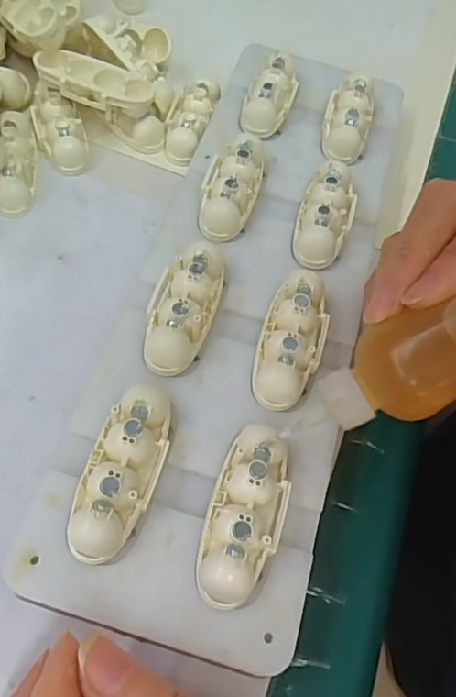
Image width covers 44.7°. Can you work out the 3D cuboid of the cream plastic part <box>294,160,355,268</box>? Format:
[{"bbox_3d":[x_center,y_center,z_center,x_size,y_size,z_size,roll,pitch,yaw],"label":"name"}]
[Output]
[{"bbox_3d":[0.047,-0.064,0.264,0.024,0.017,0.059,18,60,2],"label":"cream plastic part"}]

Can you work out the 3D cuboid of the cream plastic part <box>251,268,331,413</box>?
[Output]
[{"bbox_3d":[0.027,-0.004,0.228,0.025,0.015,0.059,17,60,1],"label":"cream plastic part"}]

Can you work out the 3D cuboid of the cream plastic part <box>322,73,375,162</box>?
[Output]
[{"bbox_3d":[0.065,-0.125,0.300,0.024,0.016,0.055,15,60,0],"label":"cream plastic part"}]

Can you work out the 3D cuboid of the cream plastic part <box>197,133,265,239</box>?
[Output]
[{"bbox_3d":[0.002,-0.077,0.267,0.025,0.018,0.058,18,60,2],"label":"cream plastic part"}]

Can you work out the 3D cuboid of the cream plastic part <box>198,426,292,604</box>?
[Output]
[{"bbox_3d":[0.007,0.057,0.192,0.024,0.015,0.059,16,60,1],"label":"cream plastic part"}]

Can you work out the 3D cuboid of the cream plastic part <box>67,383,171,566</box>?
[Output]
[{"bbox_3d":[-0.037,0.043,0.194,0.025,0.016,0.060,15,60,1],"label":"cream plastic part"}]

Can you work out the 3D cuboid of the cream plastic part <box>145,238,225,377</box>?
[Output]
[{"bbox_3d":[-0.019,-0.017,0.229,0.025,0.017,0.059,15,60,1],"label":"cream plastic part"}]

